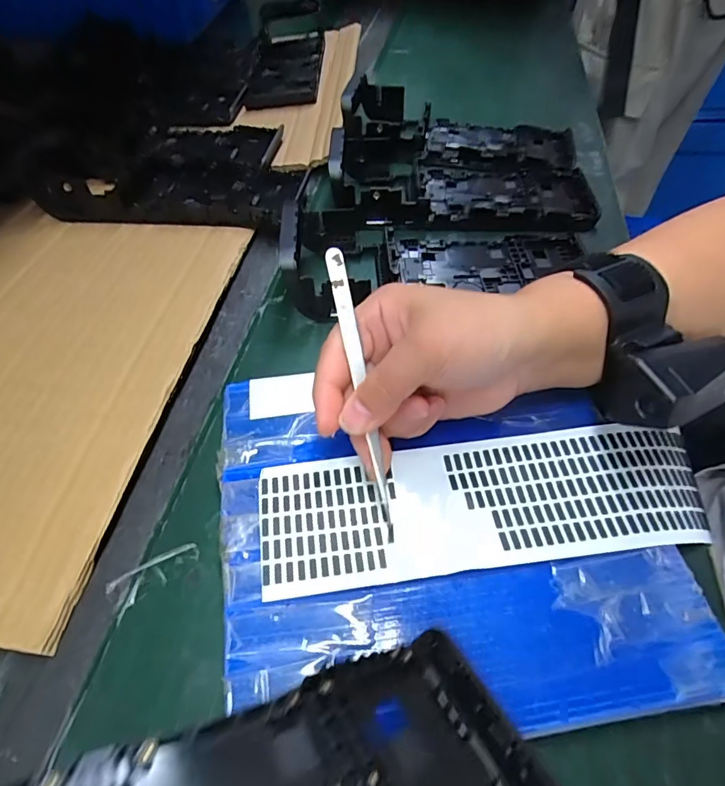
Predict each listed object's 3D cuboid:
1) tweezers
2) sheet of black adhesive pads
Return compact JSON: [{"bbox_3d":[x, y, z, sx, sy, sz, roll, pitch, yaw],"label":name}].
[{"bbox_3d":[0.000,-0.002,0.234,0.009,0.011,0.140,-11,88,-9],"label":"tweezers"},{"bbox_3d":[0.060,0.052,0.239,0.215,0.006,0.065,-6,52,-5],"label":"sheet of black adhesive pads"}]

